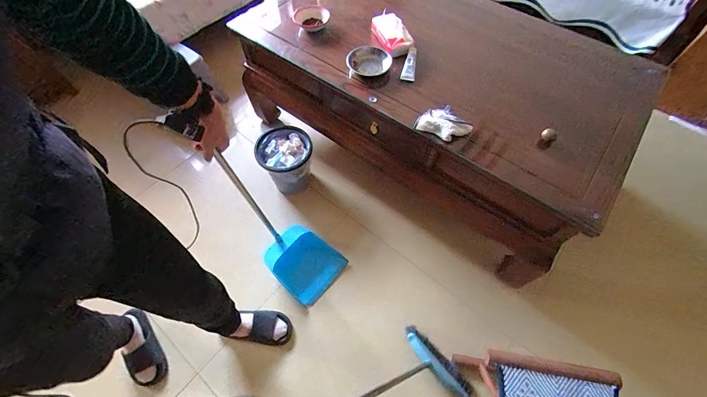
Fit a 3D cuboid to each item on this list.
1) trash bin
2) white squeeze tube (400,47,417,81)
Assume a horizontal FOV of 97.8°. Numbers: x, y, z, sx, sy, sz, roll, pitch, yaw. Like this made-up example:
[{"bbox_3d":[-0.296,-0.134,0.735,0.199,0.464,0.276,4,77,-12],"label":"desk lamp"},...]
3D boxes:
[{"bbox_3d":[-0.296,-0.164,1.399,0.228,0.261,0.214,0,61,1],"label":"trash bin"},{"bbox_3d":[0.194,-0.461,1.064,0.045,0.024,0.134,10,75,7],"label":"white squeeze tube"}]

